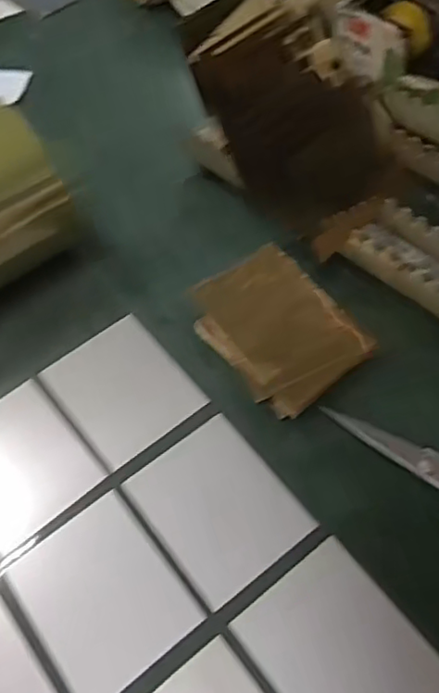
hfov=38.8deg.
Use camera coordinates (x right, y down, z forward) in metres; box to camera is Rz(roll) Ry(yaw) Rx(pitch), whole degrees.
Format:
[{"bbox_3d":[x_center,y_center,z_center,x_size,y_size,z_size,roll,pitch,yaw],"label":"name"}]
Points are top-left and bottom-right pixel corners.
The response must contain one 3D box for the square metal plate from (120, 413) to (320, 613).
[{"bbox_3d":[-0.001,0.100,0.397,0.081,0.004,0.100,-34,62,-17],"label":"square metal plate"}]

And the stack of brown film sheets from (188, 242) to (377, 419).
[{"bbox_3d":[0.040,-0.018,0.453,0.092,0.010,0.127,-31,61,-15],"label":"stack of brown film sheets"}]

